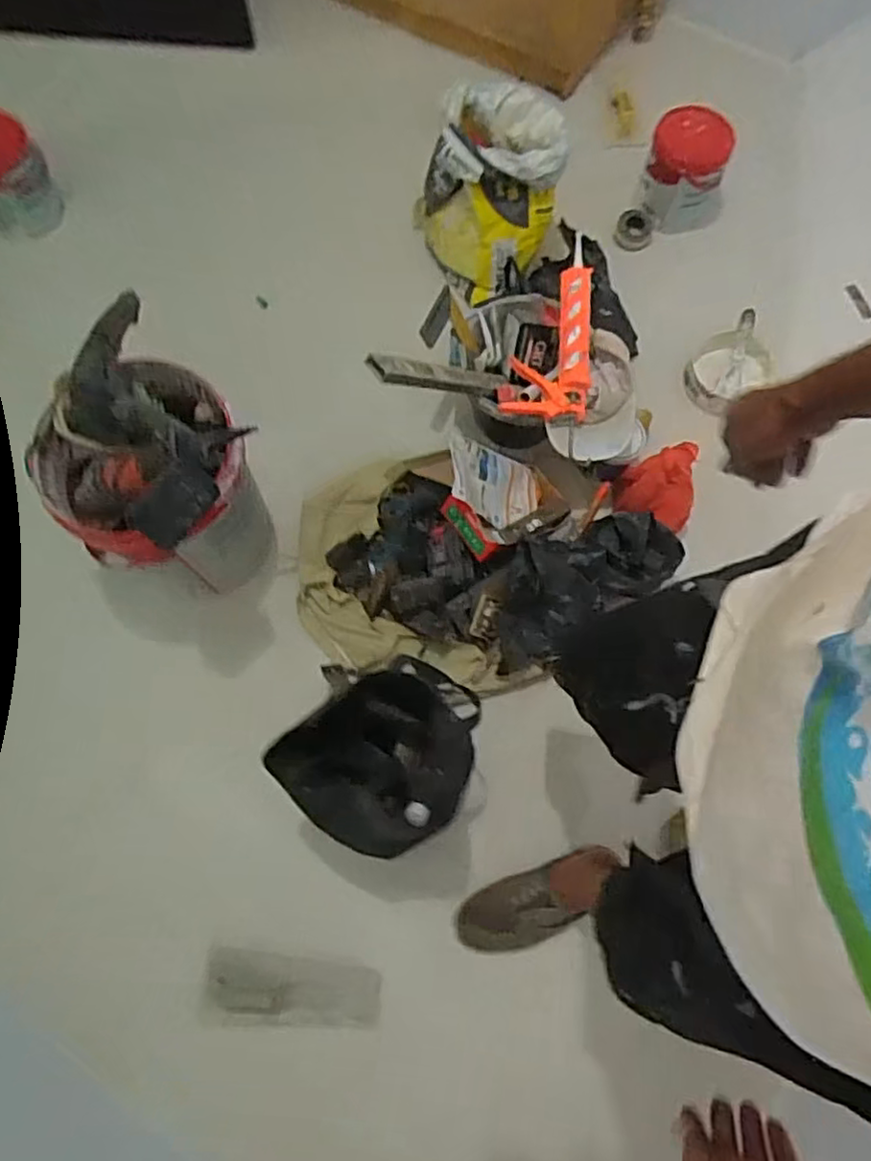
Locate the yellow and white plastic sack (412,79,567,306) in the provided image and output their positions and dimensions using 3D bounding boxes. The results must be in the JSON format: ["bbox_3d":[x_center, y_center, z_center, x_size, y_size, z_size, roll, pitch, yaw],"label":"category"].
[{"bbox_3d":[0.102,-0.825,1.455,0.303,0.318,0.281,2,72,0],"label":"yellow and white plastic sack"}]

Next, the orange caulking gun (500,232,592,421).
[{"bbox_3d":[0.232,-0.465,1.269,0.157,0.057,0.344,10,72,3],"label":"orange caulking gun"}]

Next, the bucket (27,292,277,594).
[{"bbox_3d":[-0.465,-0.167,1.139,0.296,0.434,0.413,-41,77,-12],"label":"bucket"}]

